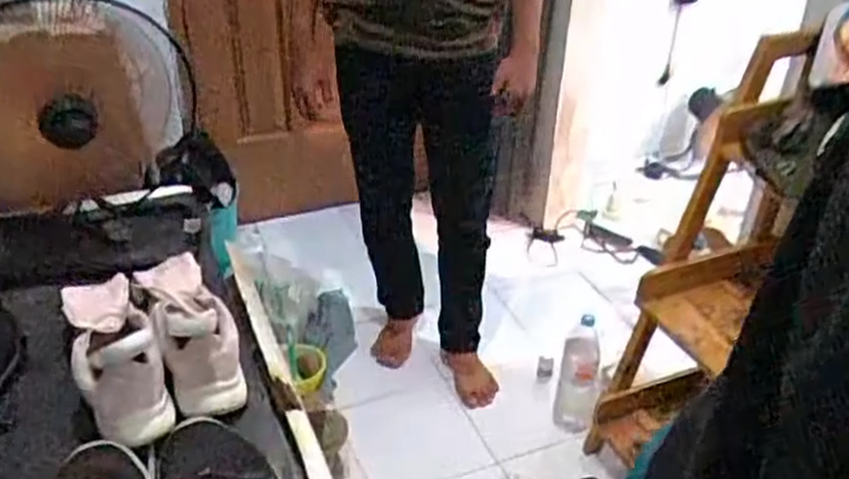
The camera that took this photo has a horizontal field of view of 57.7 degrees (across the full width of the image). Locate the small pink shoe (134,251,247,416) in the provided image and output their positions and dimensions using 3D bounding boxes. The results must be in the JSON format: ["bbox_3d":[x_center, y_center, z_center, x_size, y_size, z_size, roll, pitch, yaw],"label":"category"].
[{"bbox_3d":[-0.286,0.094,0.926,0.078,0.087,0.263,-14,36,-23],"label":"small pink shoe"}]

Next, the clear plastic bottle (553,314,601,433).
[{"bbox_3d":[0.341,0.313,1.703,0.088,0.304,0.083,14,35,17],"label":"clear plastic bottle"}]

